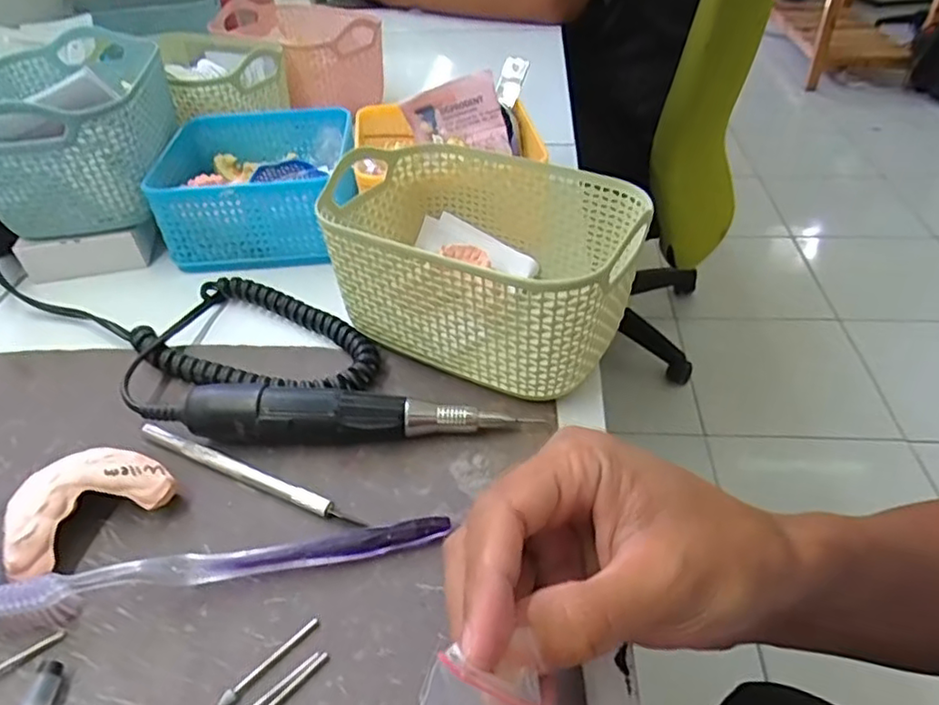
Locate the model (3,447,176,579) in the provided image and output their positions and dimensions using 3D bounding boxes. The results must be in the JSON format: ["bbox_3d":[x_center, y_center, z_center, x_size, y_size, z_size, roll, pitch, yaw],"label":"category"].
[{"bbox_3d":[-0.168,0.068,0.280,0.041,0.027,0.065,29,50,31],"label":"model"}]

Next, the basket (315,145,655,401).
[{"bbox_3d":[0.001,-0.051,0.366,0.179,0.081,0.117,21,47,25],"label":"basket"}]

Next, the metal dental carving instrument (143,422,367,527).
[{"bbox_3d":[-0.106,0.058,0.304,0.128,0.007,0.008,17,45,21],"label":"metal dental carving instrument"}]

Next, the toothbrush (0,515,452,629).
[{"bbox_3d":[-0.100,0.087,0.261,0.183,0.020,0.014,-10,42,-8],"label":"toothbrush"}]

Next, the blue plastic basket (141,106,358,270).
[{"bbox_3d":[-0.150,-0.125,0.474,0.129,0.061,0.130,-7,41,-5],"label":"blue plastic basket"}]

